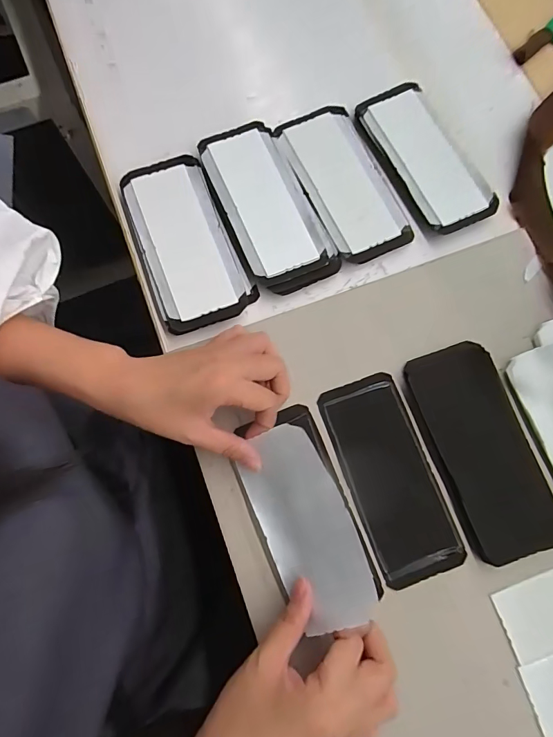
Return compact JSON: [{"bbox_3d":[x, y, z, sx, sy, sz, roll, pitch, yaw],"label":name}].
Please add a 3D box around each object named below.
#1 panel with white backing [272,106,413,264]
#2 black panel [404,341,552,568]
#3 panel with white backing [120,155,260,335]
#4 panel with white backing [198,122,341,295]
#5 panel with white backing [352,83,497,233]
[{"bbox_3d":[0.065,-0.179,0.394,0.081,0.020,0.160,-24,78,-4],"label":"panel with white backing"},{"bbox_3d":[0.170,0.066,0.335,0.072,0.014,0.173,-19,77,-2],"label":"black panel"},{"bbox_3d":[-0.083,-0.116,0.370,0.081,0.017,0.164,-21,77,-3],"label":"panel with white backing"},{"bbox_3d":[-0.011,-0.153,0.375,0.074,0.014,0.170,-25,78,-4],"label":"panel with white backing"},{"bbox_3d":[0.145,-0.208,0.397,0.068,0.019,0.160,-29,78,-5],"label":"panel with white backing"}]

